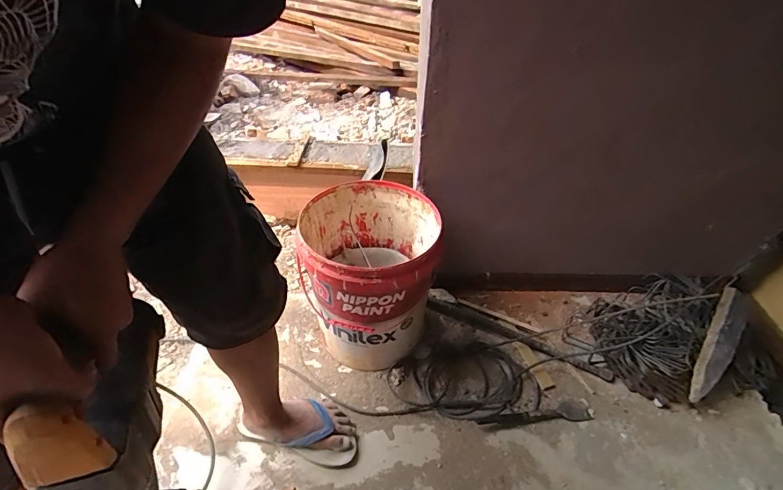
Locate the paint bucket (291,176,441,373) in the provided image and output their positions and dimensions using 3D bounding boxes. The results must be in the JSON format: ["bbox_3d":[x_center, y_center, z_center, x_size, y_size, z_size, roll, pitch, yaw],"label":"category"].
[{"bbox_3d":[-0.043,0.096,1.004,0.292,0.381,0.320,1,41,-1],"label":"paint bucket"}]

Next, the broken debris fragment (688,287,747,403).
[{"bbox_3d":[0.797,0.242,1.007,0.070,0.043,0.296,26,66,30],"label":"broken debris fragment"}]

